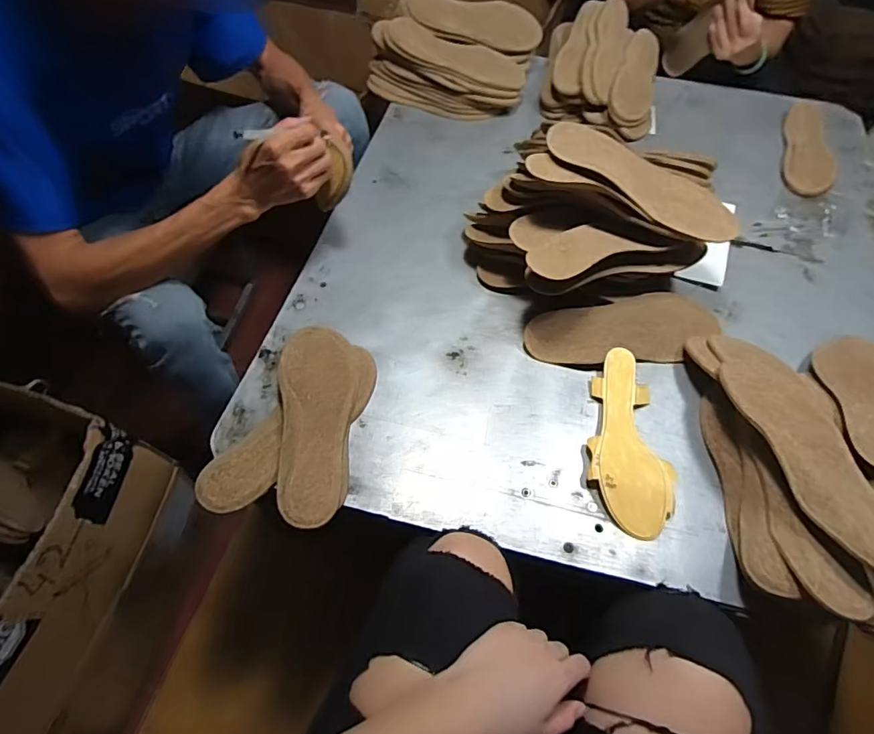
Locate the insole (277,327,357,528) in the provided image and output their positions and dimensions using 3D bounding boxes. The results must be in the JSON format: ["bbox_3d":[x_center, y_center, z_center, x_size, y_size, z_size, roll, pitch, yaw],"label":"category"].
[{"bbox_3d":[-0.135,0.054,0.561,0.085,0.019,0.250,2,57,-19],"label":"insole"}]

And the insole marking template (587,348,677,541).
[{"bbox_3d":[0.225,0.081,0.578,0.089,0.025,0.223,8,59,2],"label":"insole marking template"}]

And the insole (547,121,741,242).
[{"bbox_3d":[0.262,-0.236,0.622,0.260,0.020,0.078,29,62,-2],"label":"insole"}]

